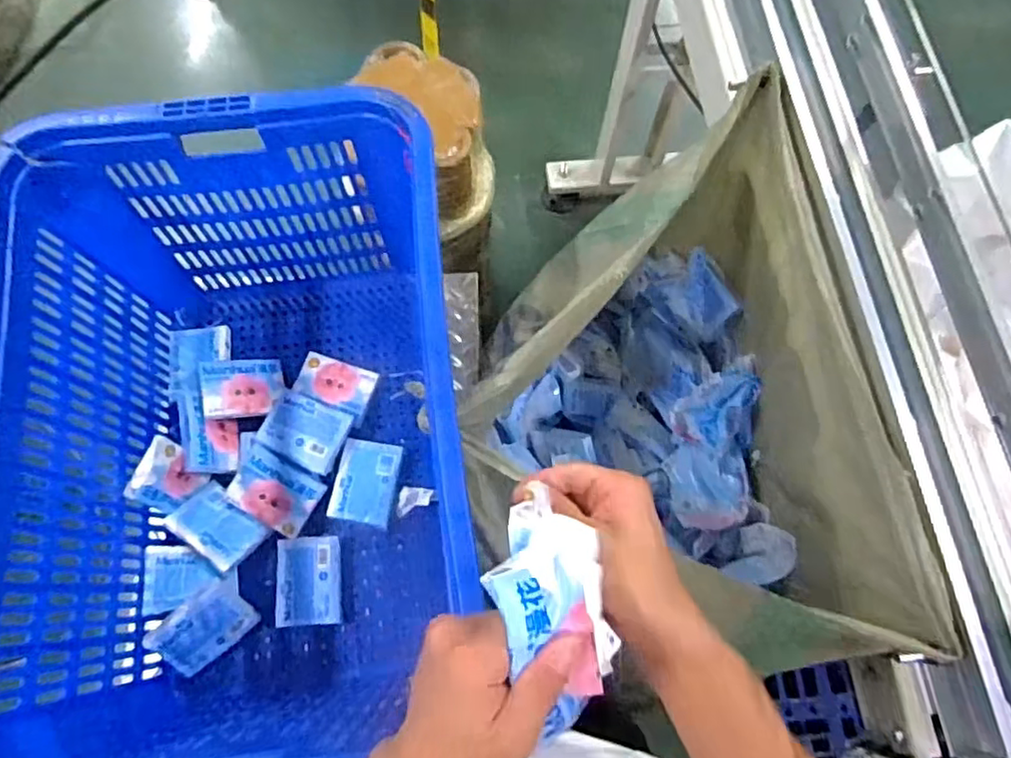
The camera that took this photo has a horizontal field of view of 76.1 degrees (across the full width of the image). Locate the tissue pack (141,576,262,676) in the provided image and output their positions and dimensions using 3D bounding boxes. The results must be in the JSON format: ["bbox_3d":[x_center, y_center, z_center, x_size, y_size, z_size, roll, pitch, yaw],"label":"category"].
[{"bbox_3d":[-0.408,0.336,0.870,0.118,0.029,0.087,-40,111,-10],"label":"tissue pack"}]

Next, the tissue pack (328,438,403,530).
[{"bbox_3d":[-0.203,0.151,0.943,0.089,0.023,0.118,12,71,3],"label":"tissue pack"}]

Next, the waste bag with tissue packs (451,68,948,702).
[{"bbox_3d":[0.152,0.005,0.771,0.376,0.361,0.607,-3,71,-2],"label":"waste bag with tissue packs"}]

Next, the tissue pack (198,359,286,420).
[{"bbox_3d":[-0.392,0.010,0.969,0.116,0.021,0.096,-6,62,-27],"label":"tissue pack"}]

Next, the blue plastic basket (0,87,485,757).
[{"bbox_3d":[-0.297,0.073,0.800,0.480,0.376,0.705,-7,71,-3],"label":"blue plastic basket"}]

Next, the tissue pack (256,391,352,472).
[{"bbox_3d":[-0.295,0.076,0.952,0.113,0.034,0.098,19,72,6],"label":"tissue pack"}]

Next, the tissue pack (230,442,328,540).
[{"bbox_3d":[-0.331,0.161,0.927,0.121,0.018,0.092,26,90,-1],"label":"tissue pack"}]

